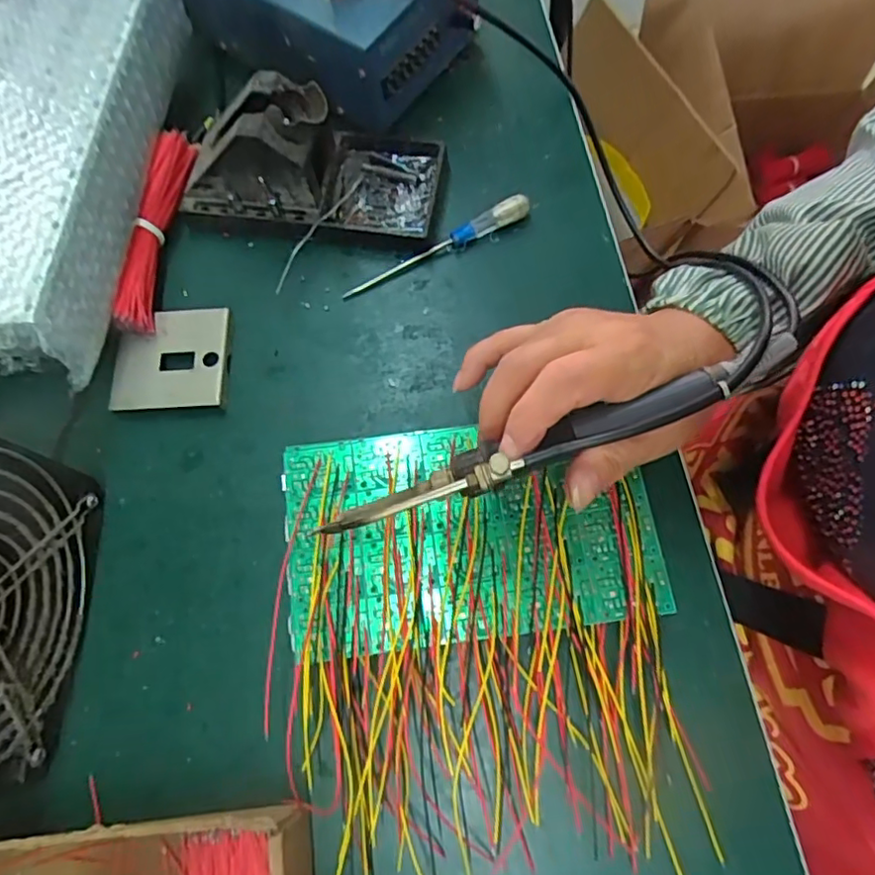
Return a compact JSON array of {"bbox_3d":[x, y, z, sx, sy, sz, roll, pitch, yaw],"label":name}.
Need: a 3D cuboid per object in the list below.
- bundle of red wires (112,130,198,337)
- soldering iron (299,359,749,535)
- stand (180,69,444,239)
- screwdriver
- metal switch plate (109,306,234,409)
[{"bbox_3d":[-0.173,-0.129,0.367,0.018,0.024,0.137,1,71,5],"label":"bundle of red wires"},{"bbox_3d":[0.034,0.007,0.239,0.173,0.023,0.021,-21,72,4],"label":"soldering iron"},{"bbox_3d":[-0.079,-0.176,0.362,0.158,0.067,0.073,7,72,7],"label":"stand"},{"bbox_3d":[-0.001,-0.120,0.369,0.125,0.016,0.012,-25,71,-4],"label":"screwdriver"},{"bbox_3d":[-0.157,-0.046,0.354,0.064,0.009,0.063,-4,71,3],"label":"metal switch plate"}]

